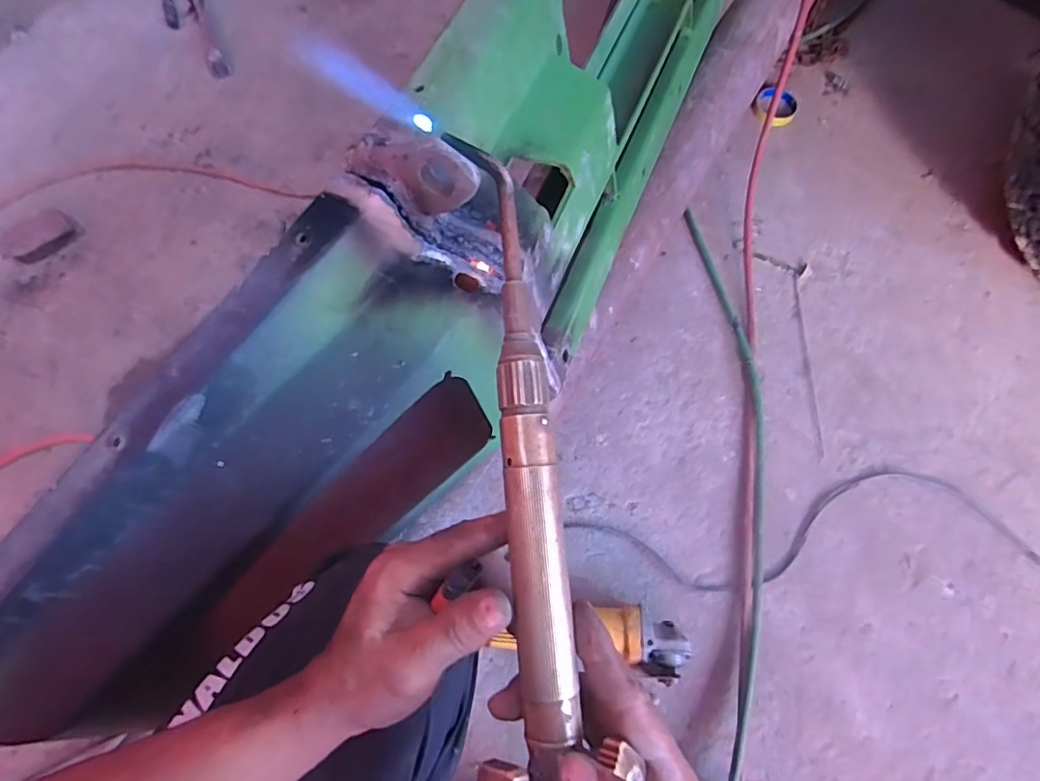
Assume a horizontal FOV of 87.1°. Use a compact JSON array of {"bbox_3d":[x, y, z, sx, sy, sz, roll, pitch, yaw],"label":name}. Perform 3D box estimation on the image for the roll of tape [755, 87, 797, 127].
[{"bbox_3d":[0.493,-0.552,1.051,0.090,0.028,0.091,1,72,-2],"label":"roll of tape"}]

